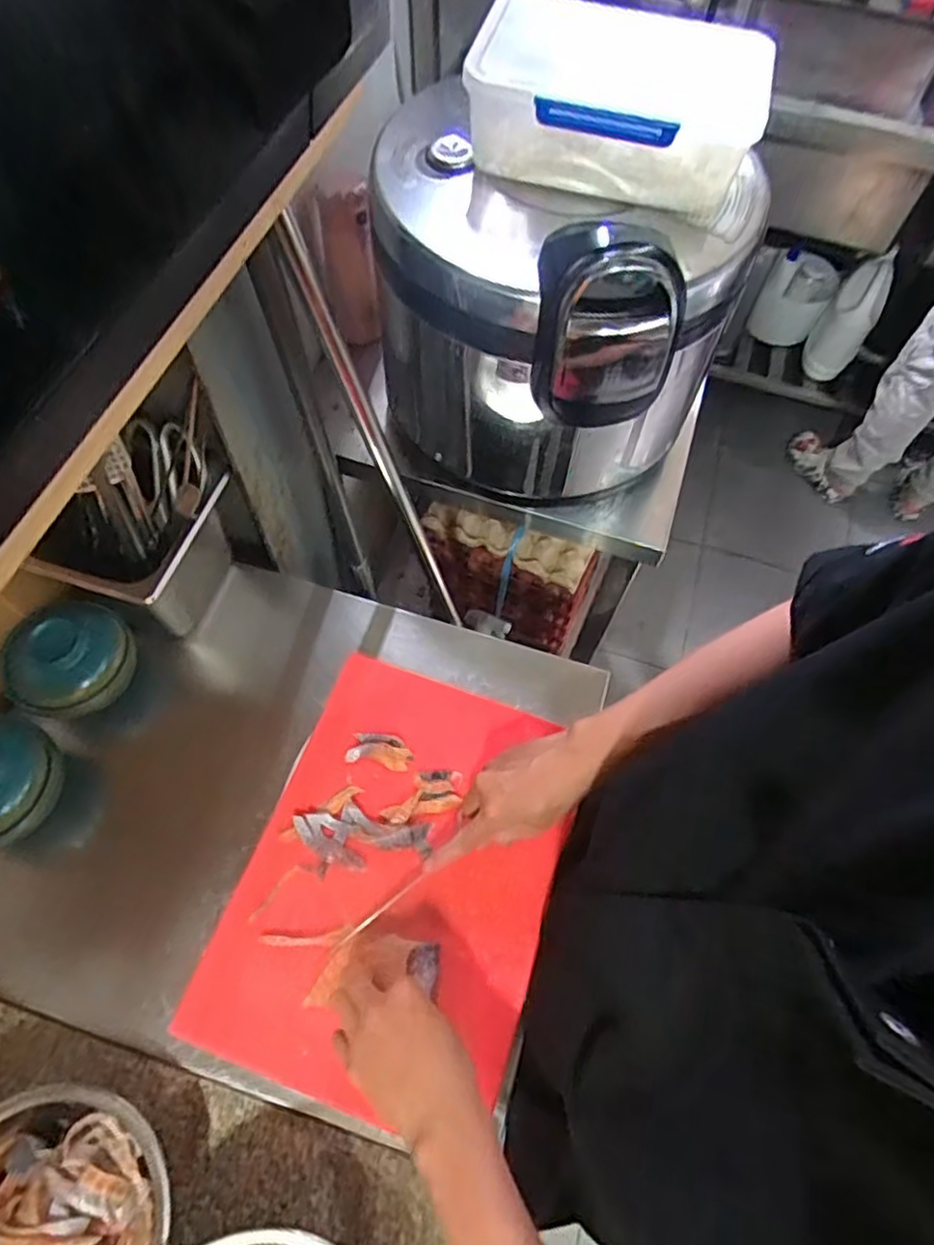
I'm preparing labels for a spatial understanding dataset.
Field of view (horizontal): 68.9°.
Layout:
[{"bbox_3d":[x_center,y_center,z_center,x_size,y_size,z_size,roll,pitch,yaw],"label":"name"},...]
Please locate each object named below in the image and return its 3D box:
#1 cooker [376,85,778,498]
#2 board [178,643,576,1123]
[{"bbox_3d":[0.086,-0.350,0.755,0.355,0.329,0.362,6,63,0],"label":"cooker"},{"bbox_3d":[-0.060,0.232,0.645,0.275,0.021,0.375,18,63,7],"label":"board"}]

